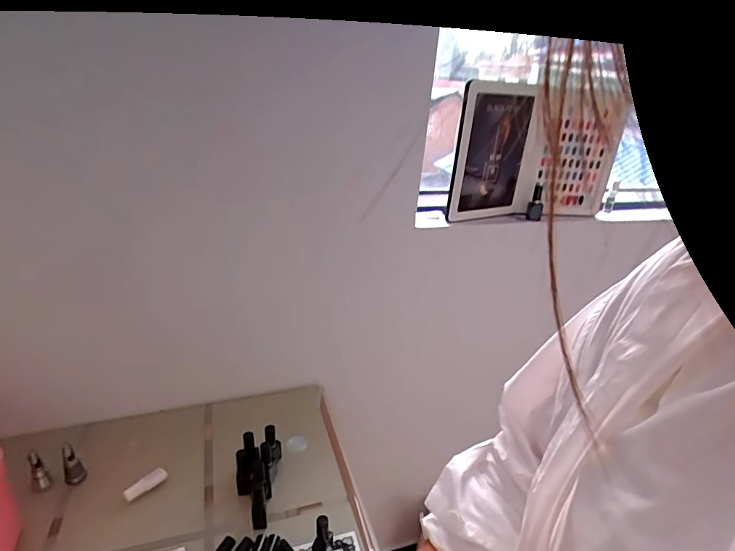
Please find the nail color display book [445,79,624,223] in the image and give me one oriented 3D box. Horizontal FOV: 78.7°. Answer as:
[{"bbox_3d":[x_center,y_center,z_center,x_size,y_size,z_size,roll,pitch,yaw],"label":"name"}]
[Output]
[{"bbox_3d":[0.368,-0.256,0.970,0.418,0.259,0.061,-7,27,-25],"label":"nail color display book"}]

